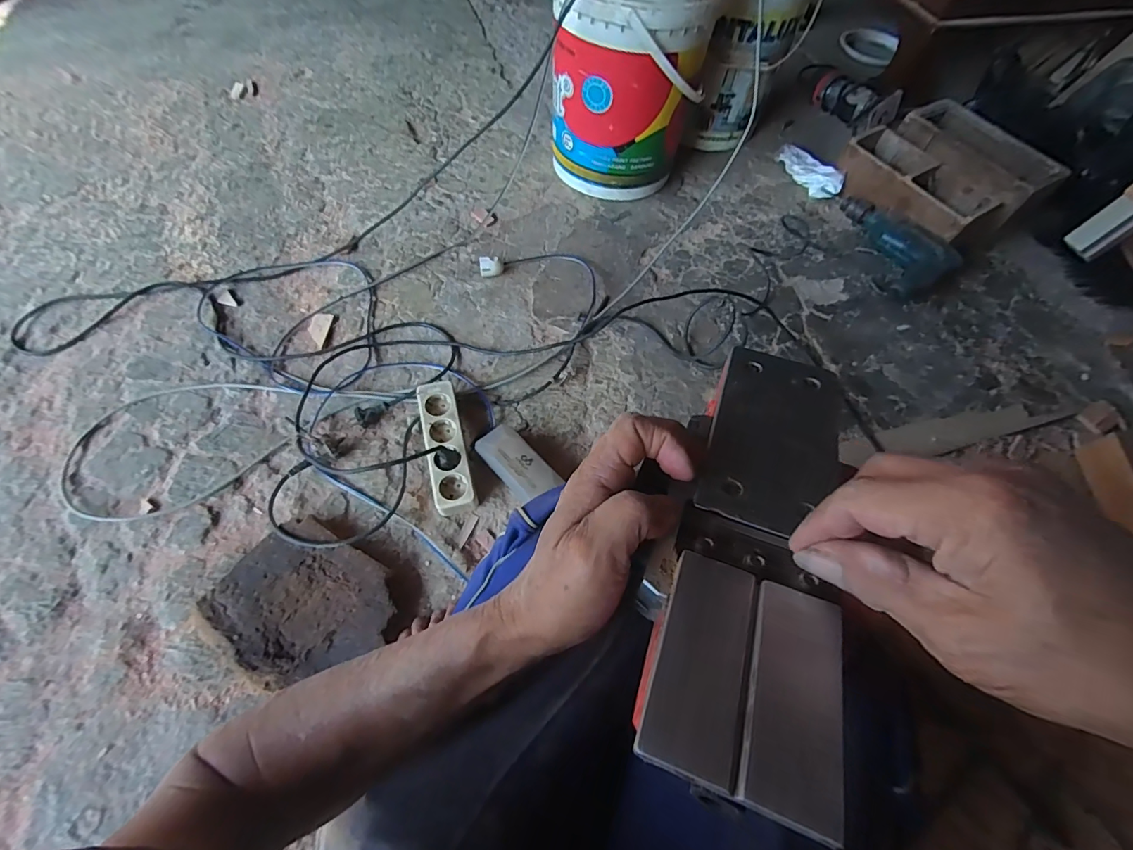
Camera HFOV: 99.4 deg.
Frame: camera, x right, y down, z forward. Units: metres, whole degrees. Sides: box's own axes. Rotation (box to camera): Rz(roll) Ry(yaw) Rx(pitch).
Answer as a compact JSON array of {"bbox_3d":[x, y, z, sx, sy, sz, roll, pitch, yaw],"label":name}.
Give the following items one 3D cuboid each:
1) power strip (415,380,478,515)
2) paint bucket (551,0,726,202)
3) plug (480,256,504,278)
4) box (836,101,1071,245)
[{"bbox_3d":[-0.180,0.032,0.717,0.060,0.050,0.204,-13,62,-10],"label":"power strip"},{"bbox_3d":[0.120,-0.699,0.955,0.285,0.366,0.325,10,61,3],"label":"paint bucket"},{"bbox_3d":[-0.141,-0.298,0.910,0.043,0.035,0.024,-3,61,-5],"label":"plug"},{"bbox_3d":[0.782,-0.526,1.021,0.286,0.143,0.331,-26,65,-16],"label":"box"}]

